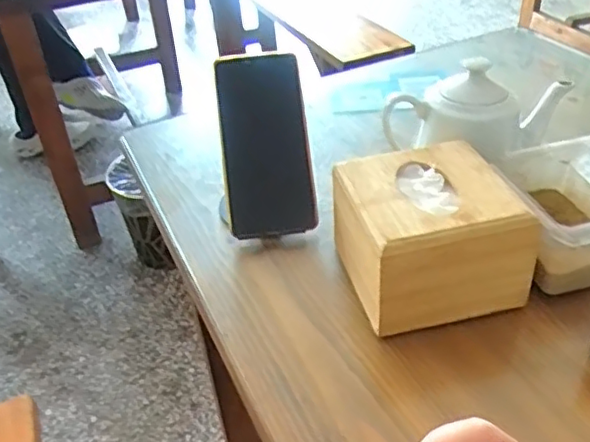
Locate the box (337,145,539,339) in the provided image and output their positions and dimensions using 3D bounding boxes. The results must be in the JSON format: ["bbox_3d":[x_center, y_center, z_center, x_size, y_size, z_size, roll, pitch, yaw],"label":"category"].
[{"bbox_3d":[0.094,0.012,0.471,0.123,0.090,0.110,-11,38,-7],"label":"box"}]

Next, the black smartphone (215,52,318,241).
[{"bbox_3d":[-0.025,-0.065,0.545,0.073,0.156,0.017,-6,2,-1],"label":"black smartphone"}]

